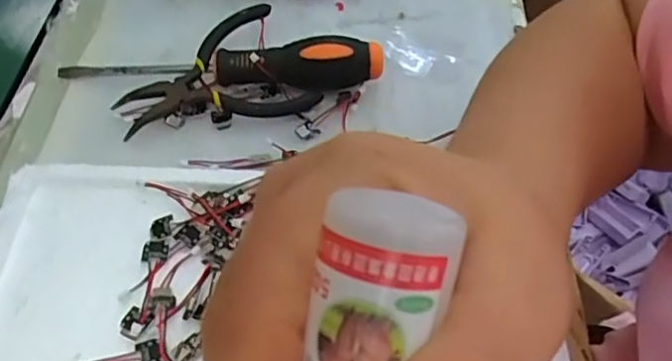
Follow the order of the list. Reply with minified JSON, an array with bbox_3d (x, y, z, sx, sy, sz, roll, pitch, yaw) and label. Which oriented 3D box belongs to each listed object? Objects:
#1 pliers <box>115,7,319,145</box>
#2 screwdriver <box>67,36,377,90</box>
[{"bbox_3d":[-0.076,-0.060,0.369,0.111,0.031,0.072,-21,57,-18],"label":"pliers"},{"bbox_3d":[-0.071,-0.074,0.377,0.197,0.031,0.025,4,53,-1],"label":"screwdriver"}]

